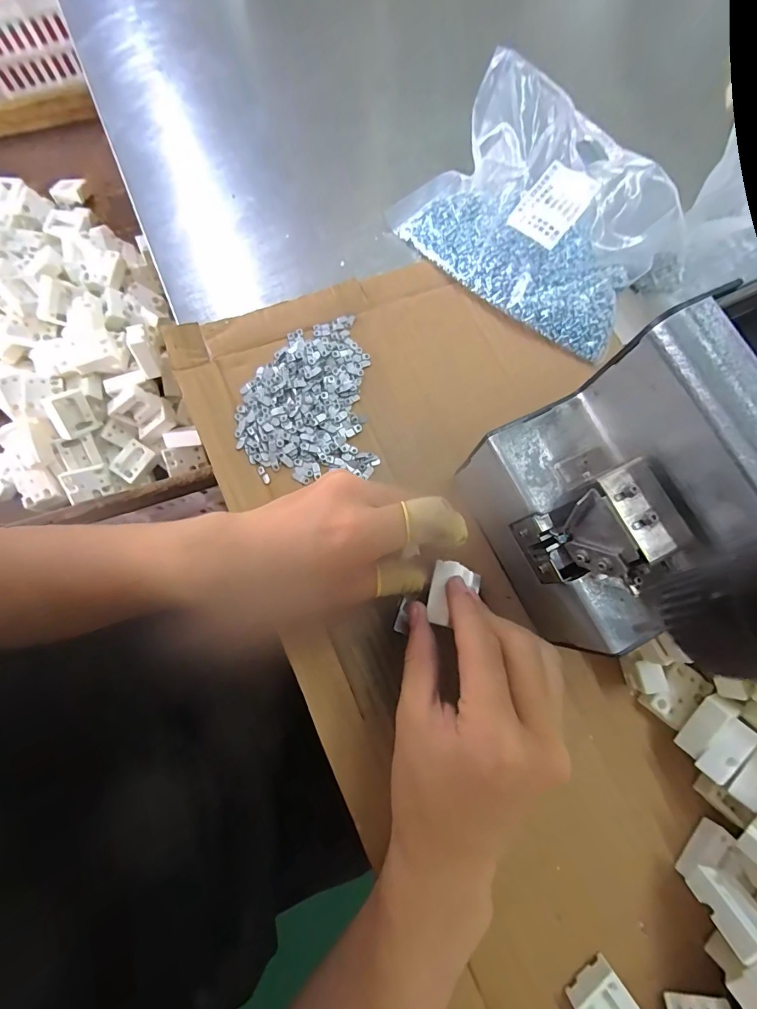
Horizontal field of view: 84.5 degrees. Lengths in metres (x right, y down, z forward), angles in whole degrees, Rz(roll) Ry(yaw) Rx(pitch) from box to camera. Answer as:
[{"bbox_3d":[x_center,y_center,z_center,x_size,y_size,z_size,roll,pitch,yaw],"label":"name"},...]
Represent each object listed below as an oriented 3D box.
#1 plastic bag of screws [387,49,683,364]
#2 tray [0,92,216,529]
[{"bbox_3d":[0.122,-0.216,0.309,0.196,0.064,0.131,44,80,7],"label":"plastic bag of screws"},{"bbox_3d":[-0.395,-0.214,0.409,0.328,0.073,0.495,-20,79,-6],"label":"tray"}]

